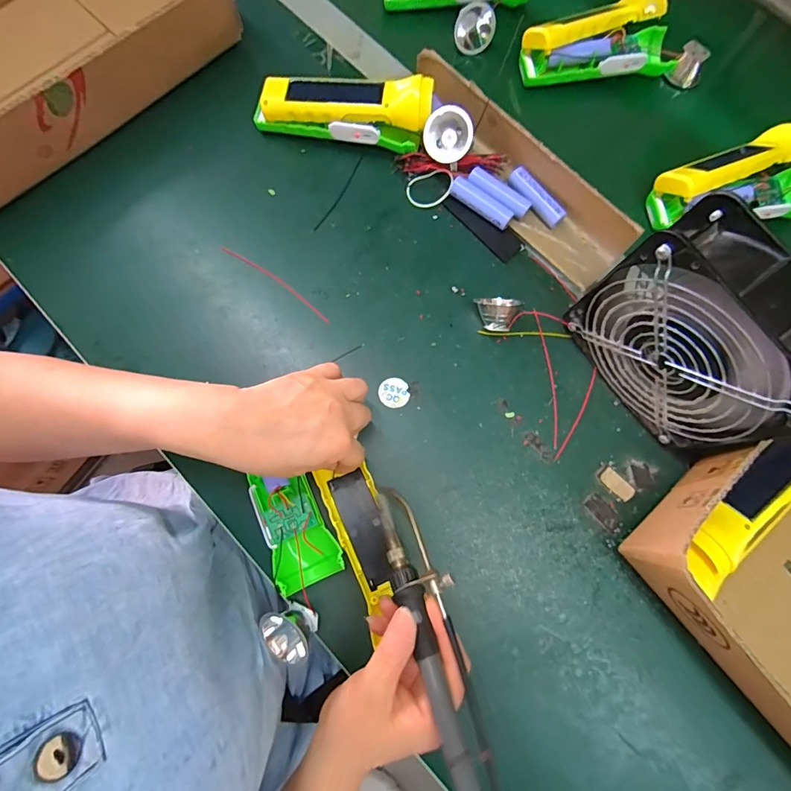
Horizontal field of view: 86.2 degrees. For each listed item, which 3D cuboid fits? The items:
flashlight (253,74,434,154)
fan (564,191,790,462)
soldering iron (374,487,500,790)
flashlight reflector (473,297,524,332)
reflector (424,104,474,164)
[{"bbox_3d":[-0.050,-0.277,0.411,0.167,0.044,0.054,10,77,2],"label":"flashlight"},{"bbox_3d":[0.220,-0.035,0.311,0.063,0.146,0.156,-33,79,-8],"label":"fan"},{"bbox_3d":[0.026,0.155,0.260,0.031,0.032,0.209,-17,60,-3],"label":"soldering iron"},{"bbox_3d":[0.088,-0.070,0.377,0.038,0.031,0.024,6,77,1],"label":"flashlight reflector"},{"bbox_3d":[0.049,-0.247,0.401,0.045,0.046,0.036,6,35,-2],"label":"reflector"}]

